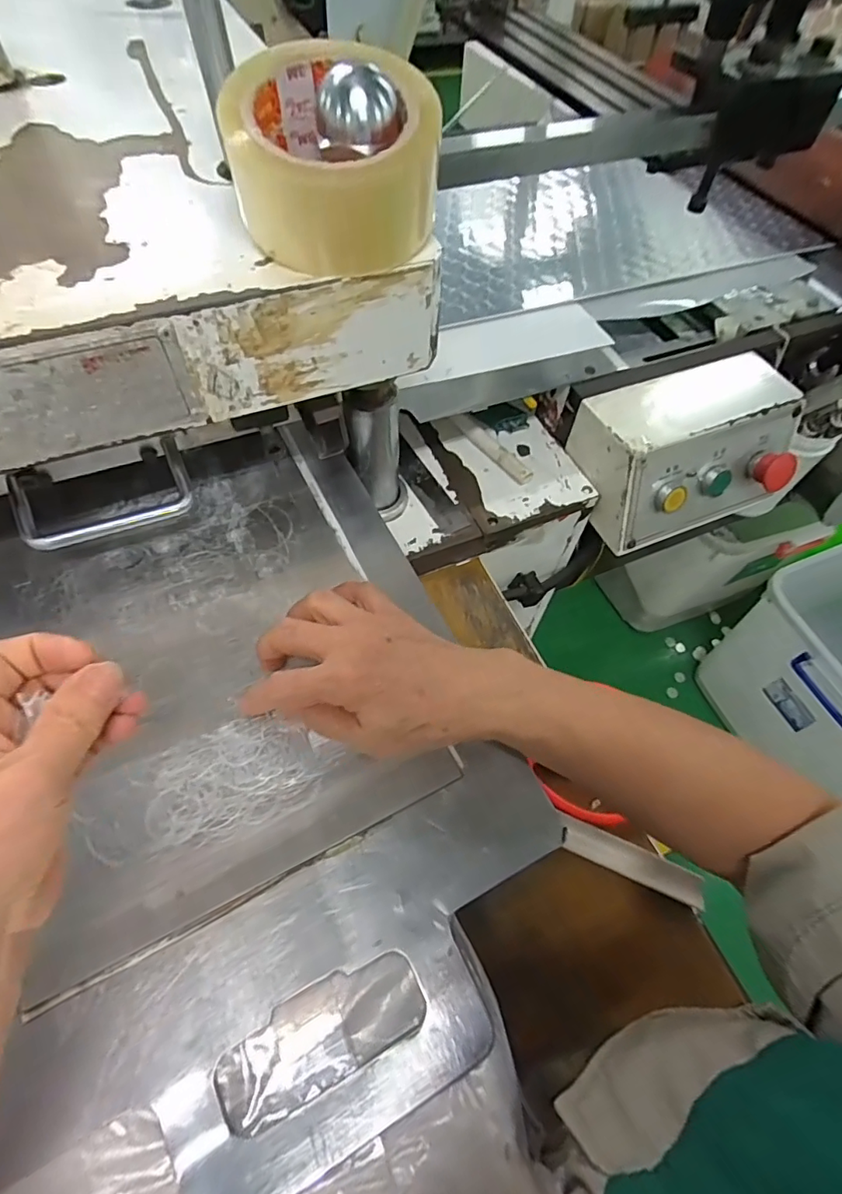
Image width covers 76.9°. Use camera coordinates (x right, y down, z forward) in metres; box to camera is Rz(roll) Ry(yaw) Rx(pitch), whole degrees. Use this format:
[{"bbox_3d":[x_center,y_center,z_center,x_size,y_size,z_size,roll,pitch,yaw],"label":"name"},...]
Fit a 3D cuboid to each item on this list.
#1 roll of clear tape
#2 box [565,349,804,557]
[{"bbox_3d":[-0.046,-0.225,0.276,0.090,0.064,0.090,1,59,-2],"label":"roll of clear tape"},{"bbox_3d":[0.272,-0.152,0.533,0.211,0.089,0.138,-19,62,-14],"label":"box"}]

